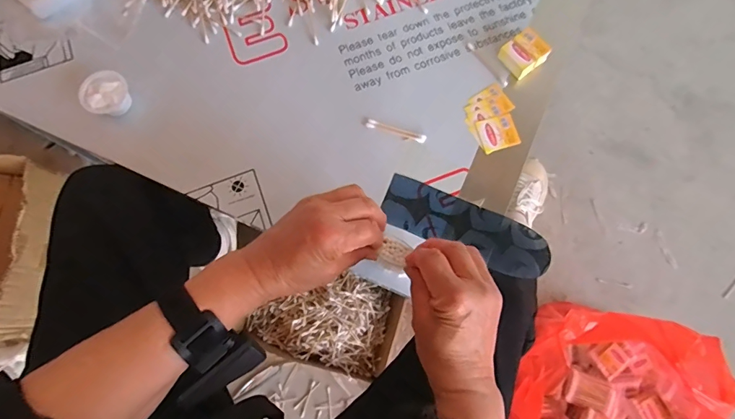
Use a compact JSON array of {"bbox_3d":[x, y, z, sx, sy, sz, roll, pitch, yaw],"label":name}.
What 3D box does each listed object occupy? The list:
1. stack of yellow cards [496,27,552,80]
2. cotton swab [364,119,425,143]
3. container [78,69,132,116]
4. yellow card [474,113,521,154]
[{"bbox_3d":[0.189,-0.187,0.499,0.049,0.026,0.042,-36,77,-8],"label":"stack of yellow cards"},{"bbox_3d":[0.034,-0.094,0.494,0.072,0.004,0.011,18,76,6],"label":"cotton swab"},{"bbox_3d":[-0.309,-0.136,0.493,0.048,0.030,0.053,43,80,11],"label":"container"},{"bbox_3d":[0.155,-0.090,0.489,0.046,0.004,0.040,-17,75,-3],"label":"yellow card"}]

